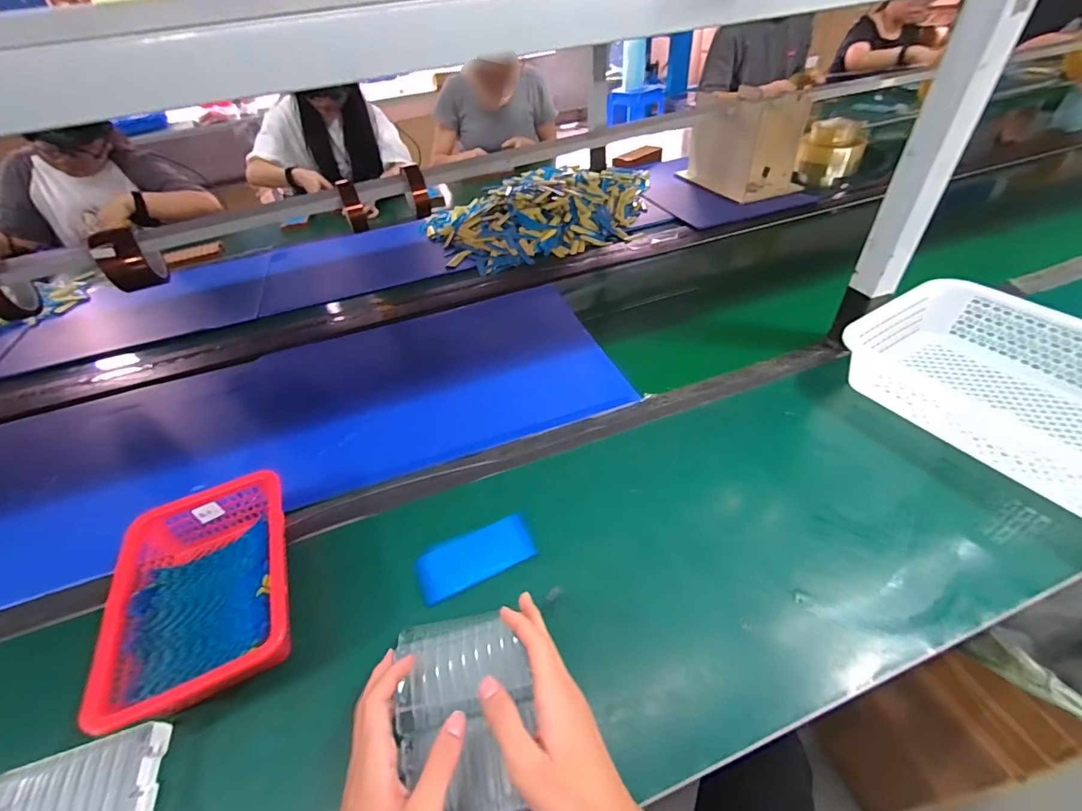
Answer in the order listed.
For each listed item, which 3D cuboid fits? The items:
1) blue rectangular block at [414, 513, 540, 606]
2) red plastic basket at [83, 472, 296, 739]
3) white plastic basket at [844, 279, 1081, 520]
[{"bbox_3d":[-0.072,0.162,0.494,0.125,0.005,0.059,-21,45,-15],"label":"blue rectangular block"},{"bbox_3d":[-0.327,0.185,0.453,0.152,0.067,0.219,-21,45,-15],"label":"red plastic basket"},{"bbox_3d":[0.612,-0.020,0.571,0.244,0.089,0.369,-24,46,-18],"label":"white plastic basket"}]

